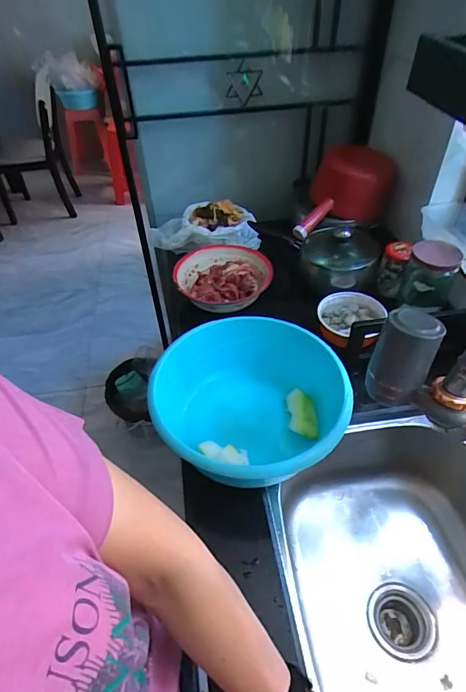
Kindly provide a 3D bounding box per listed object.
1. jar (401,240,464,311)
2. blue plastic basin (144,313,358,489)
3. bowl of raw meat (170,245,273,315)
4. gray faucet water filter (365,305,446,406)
[{"bbox_3d":[0.403,-0.136,0.837,0.099,0.120,0.089,18,49,20],"label":"jar"},{"bbox_3d":[0.032,0.096,0.696,0.292,0.126,0.301,-1,45,1],"label":"blue plastic basin"},{"bbox_3d":[-0.023,-0.168,0.986,0.224,0.064,0.218,-1,45,1],"label":"bowl of raw meat"},{"bbox_3d":[0.200,0.011,0.480,0.060,0.098,0.075,25,52,25],"label":"gray faucet water filter"}]

